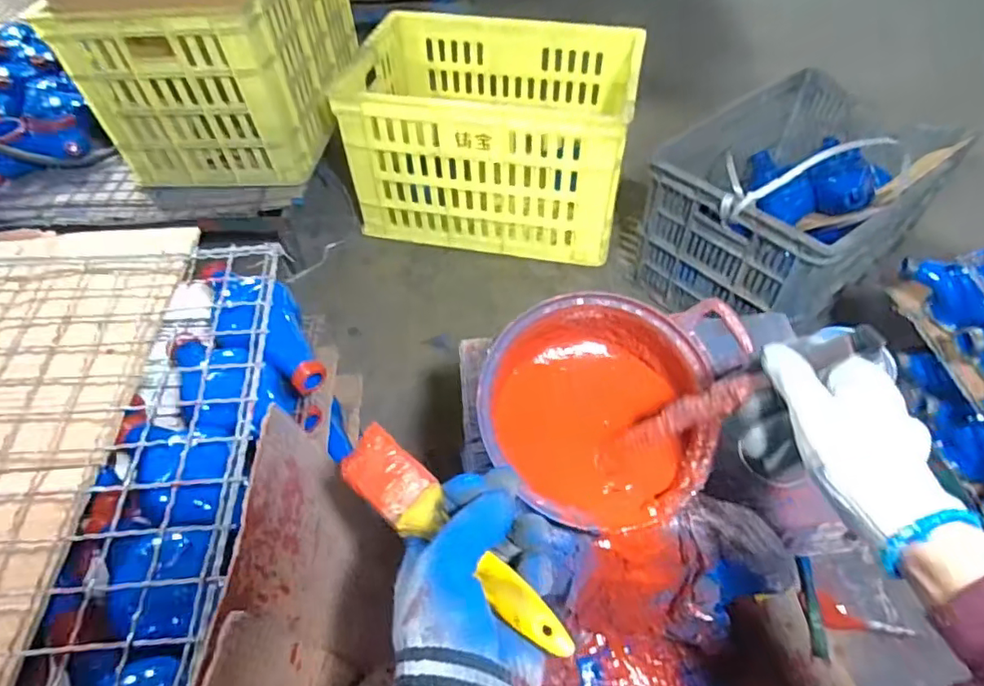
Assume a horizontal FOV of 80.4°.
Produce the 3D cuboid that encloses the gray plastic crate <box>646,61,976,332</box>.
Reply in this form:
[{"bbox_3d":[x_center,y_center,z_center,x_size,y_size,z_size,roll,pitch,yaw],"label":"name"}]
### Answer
[{"bbox_3d":[0.522,-0.259,0.996,0.478,0.245,0.308,-34,57,-24],"label":"gray plastic crate"}]

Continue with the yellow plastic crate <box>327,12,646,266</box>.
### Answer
[{"bbox_3d":[0.009,-0.416,1.163,0.520,0.282,0.385,10,51,9],"label":"yellow plastic crate"}]

